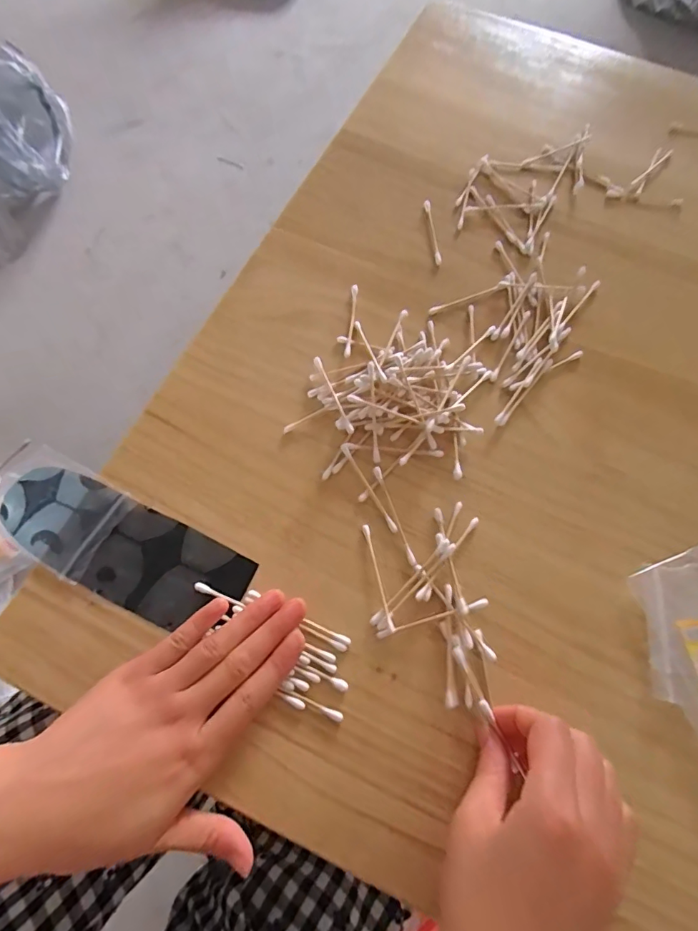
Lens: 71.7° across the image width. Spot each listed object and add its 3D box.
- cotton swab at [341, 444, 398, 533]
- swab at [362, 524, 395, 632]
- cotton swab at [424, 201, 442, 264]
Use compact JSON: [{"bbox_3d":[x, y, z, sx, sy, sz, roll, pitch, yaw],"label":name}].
[{"bbox_3d":[0.013,0.015,0.323,0.004,0.005,0.067,-29,73,-12],"label":"cotton swab"},{"bbox_3d":[0.019,0.070,0.305,0.004,0.004,0.067,-12,71,-7],"label":"swab"},{"bbox_3d":[0.070,-0.197,0.404,0.006,0.004,0.067,-4,70,-4],"label":"cotton swab"}]

